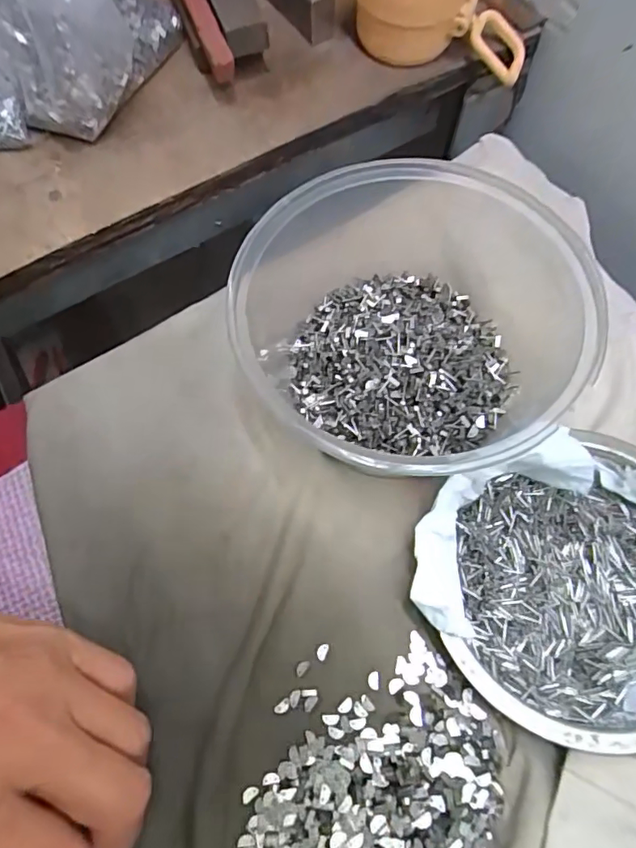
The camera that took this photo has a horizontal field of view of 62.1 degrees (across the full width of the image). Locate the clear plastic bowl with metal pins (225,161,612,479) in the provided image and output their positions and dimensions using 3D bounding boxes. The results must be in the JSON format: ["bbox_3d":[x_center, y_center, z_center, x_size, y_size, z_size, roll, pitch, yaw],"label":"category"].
[{"bbox_3d":[0.040,-0.044,0.227,0.138,0.061,0.136,0,68,1],"label":"clear plastic bowl with metal pins"}]

